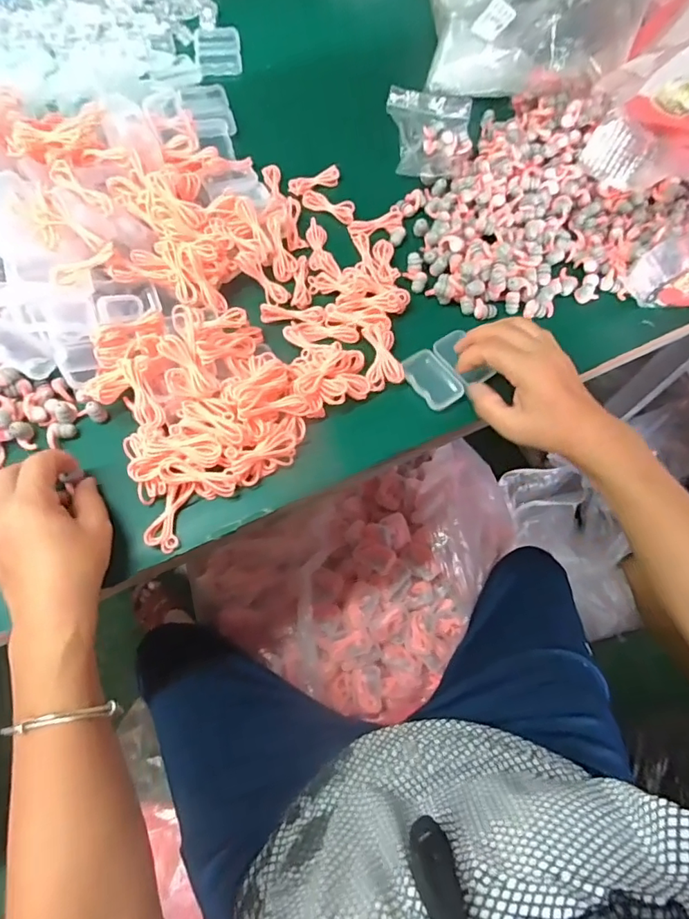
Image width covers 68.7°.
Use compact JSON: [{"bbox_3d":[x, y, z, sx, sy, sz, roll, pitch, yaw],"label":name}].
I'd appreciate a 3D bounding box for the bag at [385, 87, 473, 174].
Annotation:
[{"bbox_3d":[0.095,-0.368,0.562,0.093,0.028,0.129,6,66,0],"label":"bag"}]

